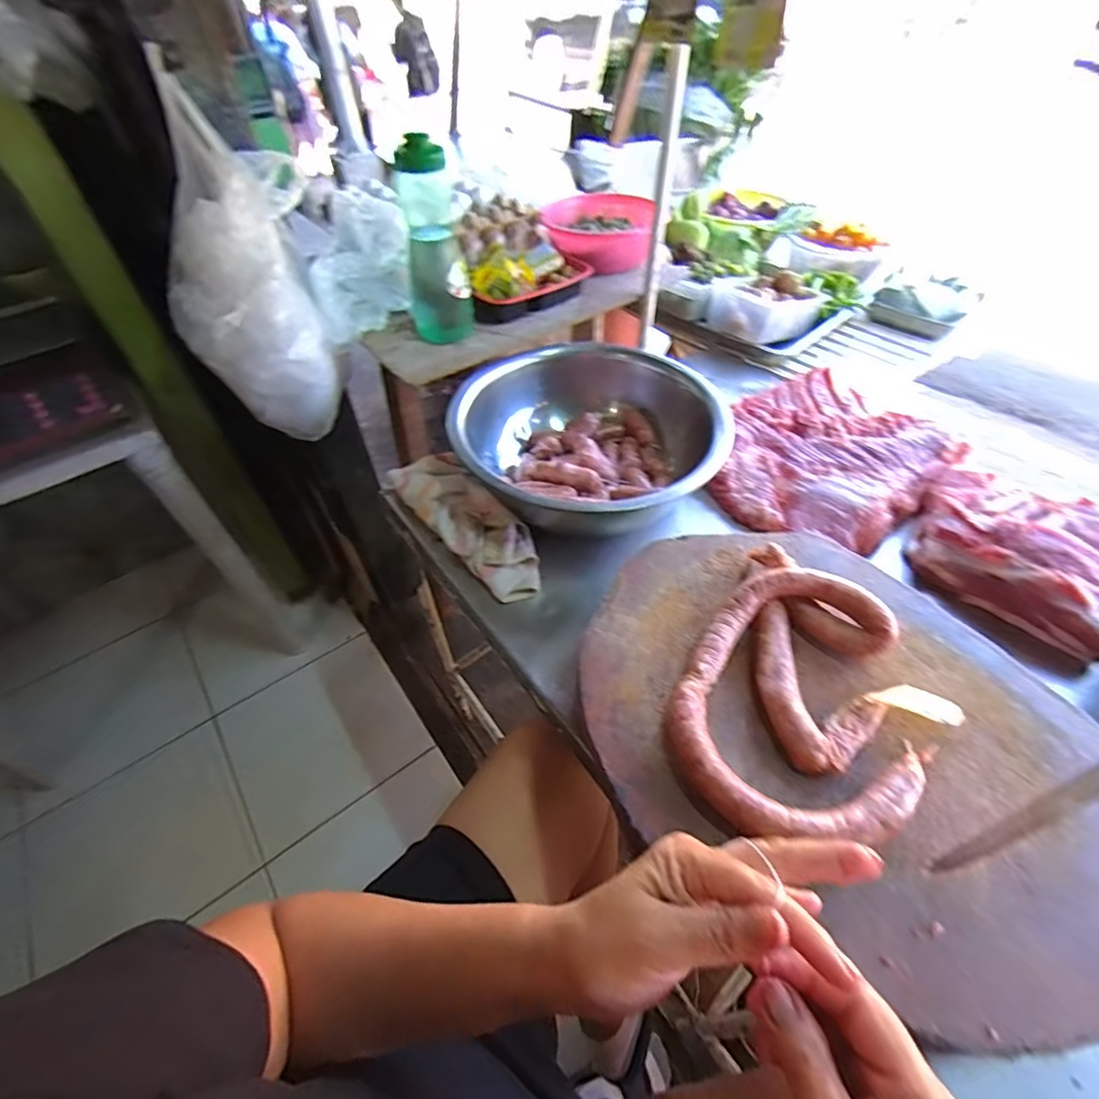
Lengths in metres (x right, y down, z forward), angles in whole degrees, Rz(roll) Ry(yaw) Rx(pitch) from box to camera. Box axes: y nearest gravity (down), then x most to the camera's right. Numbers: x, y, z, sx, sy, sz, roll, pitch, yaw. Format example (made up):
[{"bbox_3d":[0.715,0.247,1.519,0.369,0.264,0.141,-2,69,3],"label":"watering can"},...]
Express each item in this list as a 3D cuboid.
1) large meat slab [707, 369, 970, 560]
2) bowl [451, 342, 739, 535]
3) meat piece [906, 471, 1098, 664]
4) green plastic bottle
[{"bbox_3d":[0.398,-0.139,0.792,0.319,0.055,0.290,-32,55,-23],"label":"large meat slab"},{"bbox_3d":[0.044,-0.168,0.751,0.320,0.144,0.354,-19,51,-13],"label":"bowl"},{"bbox_3d":[0.584,0.001,0.653,0.195,0.078,0.241,-35,56,-25],"label":"meat piece"},{"bbox_3d":[-0.168,-0.426,0.757,0.089,0.249,0.079,-15,50,-10],"label":"green plastic bottle"}]

